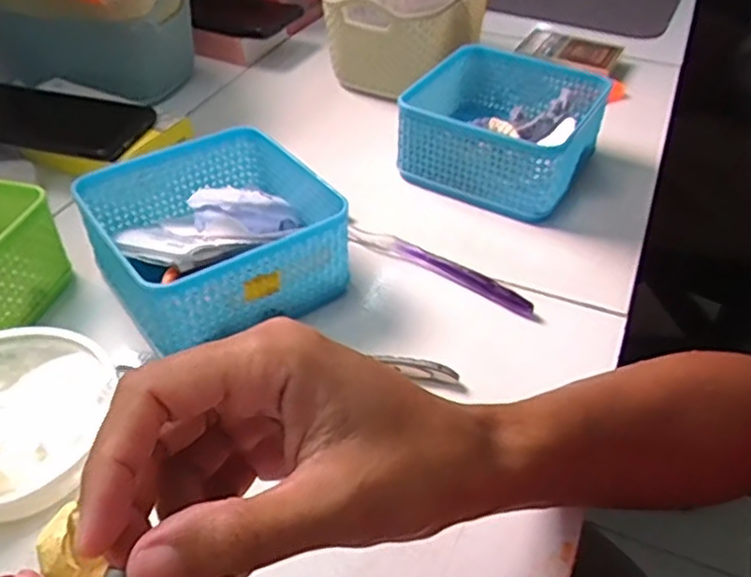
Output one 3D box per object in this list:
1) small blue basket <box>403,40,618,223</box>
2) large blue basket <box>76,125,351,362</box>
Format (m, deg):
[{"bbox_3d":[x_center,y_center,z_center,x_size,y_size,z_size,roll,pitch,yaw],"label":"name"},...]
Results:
[{"bbox_3d":[0.100,-0.124,0.543,0.130,0.068,0.129,21,45,20],"label":"small blue basket"},{"bbox_3d":[-0.103,-0.037,0.437,0.147,0.059,0.143,-20,47,-23],"label":"large blue basket"}]

